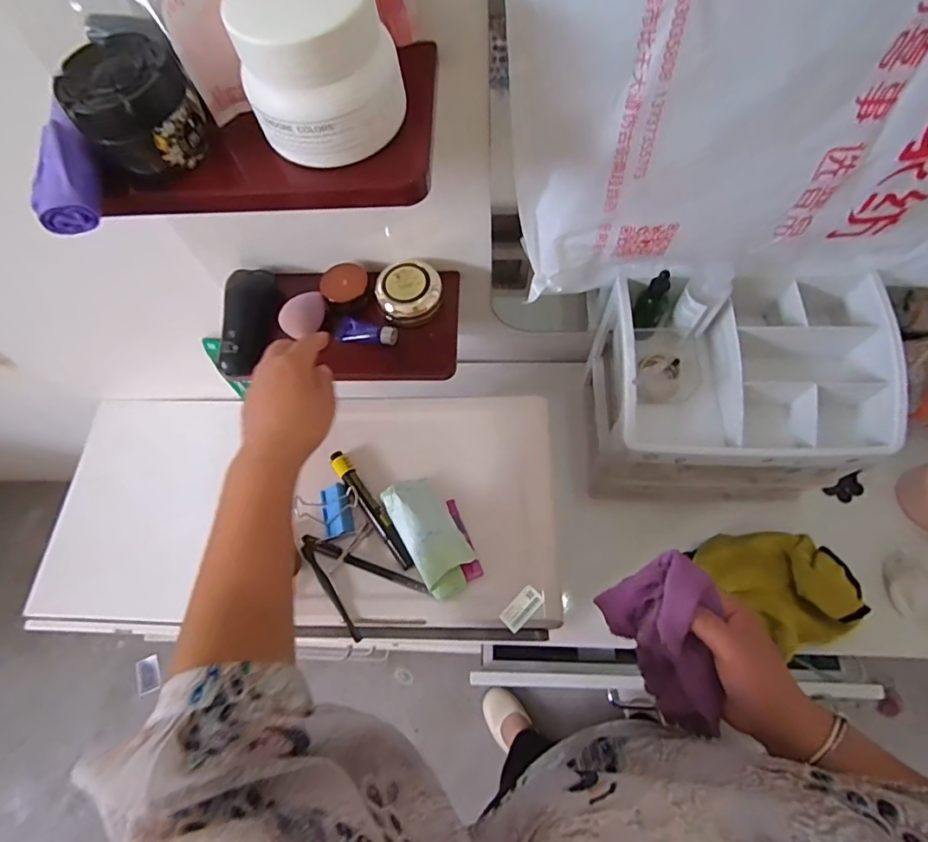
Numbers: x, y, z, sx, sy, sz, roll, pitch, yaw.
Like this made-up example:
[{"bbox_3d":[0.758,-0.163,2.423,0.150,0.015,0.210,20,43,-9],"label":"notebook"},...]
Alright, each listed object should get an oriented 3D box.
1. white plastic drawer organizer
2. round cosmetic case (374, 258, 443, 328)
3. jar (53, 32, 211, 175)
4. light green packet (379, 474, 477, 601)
[{"bbox_3d":[0.303,-0.034,0.597,0.270,0.210,0.207,0,67,4],"label":"white plastic drawer organizer"},{"bbox_3d":[-0.058,-0.136,0.537,0.068,0.034,0.056,-11,67,-1],"label":"round cosmetic case"},{"bbox_3d":[-0.195,-0.186,0.300,0.067,0.044,0.064,-1,67,3],"label":"jar"},{"bbox_3d":[-0.032,0.103,0.467,0.050,0.031,0.113,-31,68,-9],"label":"light green packet"}]

